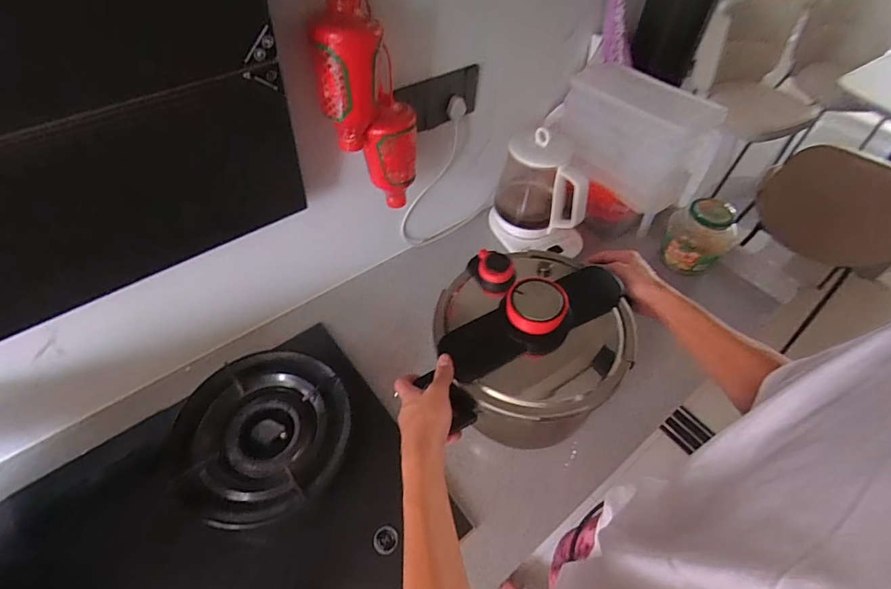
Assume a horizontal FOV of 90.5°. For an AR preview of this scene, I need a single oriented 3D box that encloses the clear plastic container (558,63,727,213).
[{"bbox_3d":[0.376,-0.313,0.880,0.287,0.173,0.173,26,56,16],"label":"clear plastic container"}]

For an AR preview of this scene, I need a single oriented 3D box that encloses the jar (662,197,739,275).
[{"bbox_3d":[0.516,-0.123,0.900,0.114,0.145,0.114,1,53,-2],"label":"jar"}]

